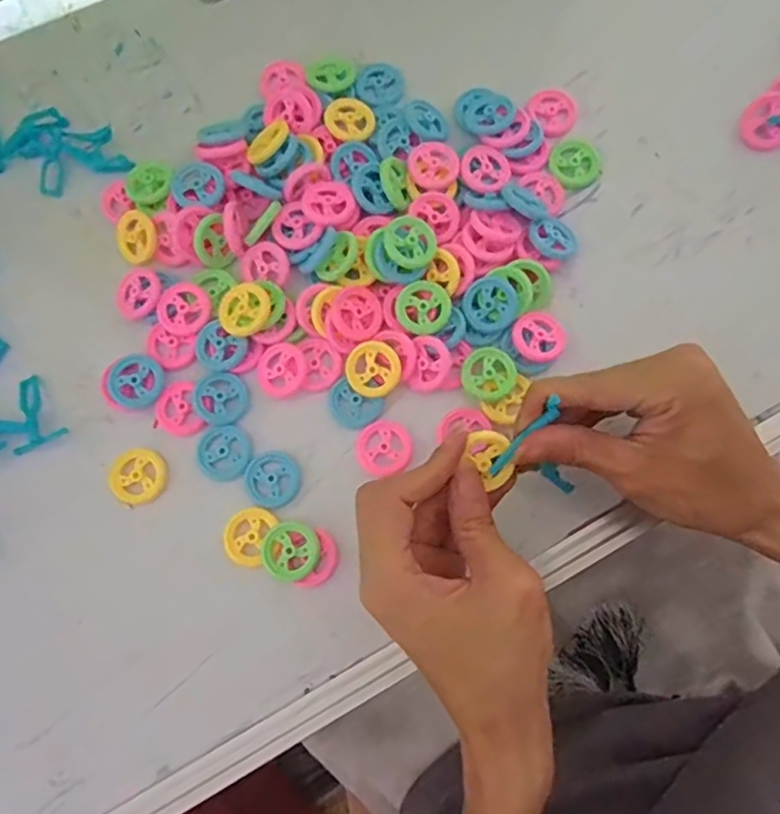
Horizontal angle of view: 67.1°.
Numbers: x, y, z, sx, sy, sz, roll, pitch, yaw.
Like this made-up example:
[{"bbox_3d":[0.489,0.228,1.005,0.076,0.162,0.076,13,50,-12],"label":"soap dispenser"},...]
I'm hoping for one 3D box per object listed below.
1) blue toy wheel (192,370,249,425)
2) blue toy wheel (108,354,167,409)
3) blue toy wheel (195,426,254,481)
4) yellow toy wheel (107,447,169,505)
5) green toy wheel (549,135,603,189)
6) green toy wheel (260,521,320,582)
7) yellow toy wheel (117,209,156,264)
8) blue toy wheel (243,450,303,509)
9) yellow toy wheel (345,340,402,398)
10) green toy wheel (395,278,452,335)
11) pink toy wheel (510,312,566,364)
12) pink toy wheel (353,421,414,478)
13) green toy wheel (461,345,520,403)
[{"bbox_3d":[-0.093,-0.006,0.321,0.028,0.004,0.030,0,79,1],"label":"blue toy wheel"},{"bbox_3d":[-0.139,-0.014,0.323,0.029,0.005,0.030,0,79,1],"label":"blue toy wheel"},{"bbox_3d":[-0.090,0.025,0.316,0.028,0.004,0.028,0,79,1],"label":"blue toy wheel"},{"bbox_3d":[-0.136,0.037,0.317,0.030,0.006,0.029,0,79,1],"label":"yellow toy wheel"},{"bbox_3d":[0.109,-0.145,0.347,0.029,0.004,0.031,-21,79,-3],"label":"green toy wheel"},{"bbox_3d":[-0.051,0.074,0.303,0.029,0.008,0.029,0,79,1],"label":"green toy wheel"},{"bbox_3d":[-0.145,-0.097,0.337,0.025,0.004,0.029,-4,97,19],"label":"yellow toy wheel"},{"bbox_3d":[-0.063,0.038,0.315,0.029,0.004,0.030,0,79,1],"label":"blue toy wheel"},{"bbox_3d":[-0.009,-0.021,0.318,0.029,0.004,0.030,1,97,7],"label":"yellow toy wheel"},{"bbox_3d":[0.019,-0.054,0.323,0.030,0.008,0.030,0,79,1],"label":"green toy wheel"},{"bbox_3d":[0.082,-0.039,0.322,0.029,0.007,0.029,0,79,1],"label":"pink toy wheel"},{"bbox_3d":[-0.003,0.021,0.317,0.030,0.006,0.027,-13,79,-1],"label":"pink toy wheel"},{"bbox_3d":[0.054,-0.018,0.319,0.029,0.006,0.028,0,79,1],"label":"green toy wheel"}]

